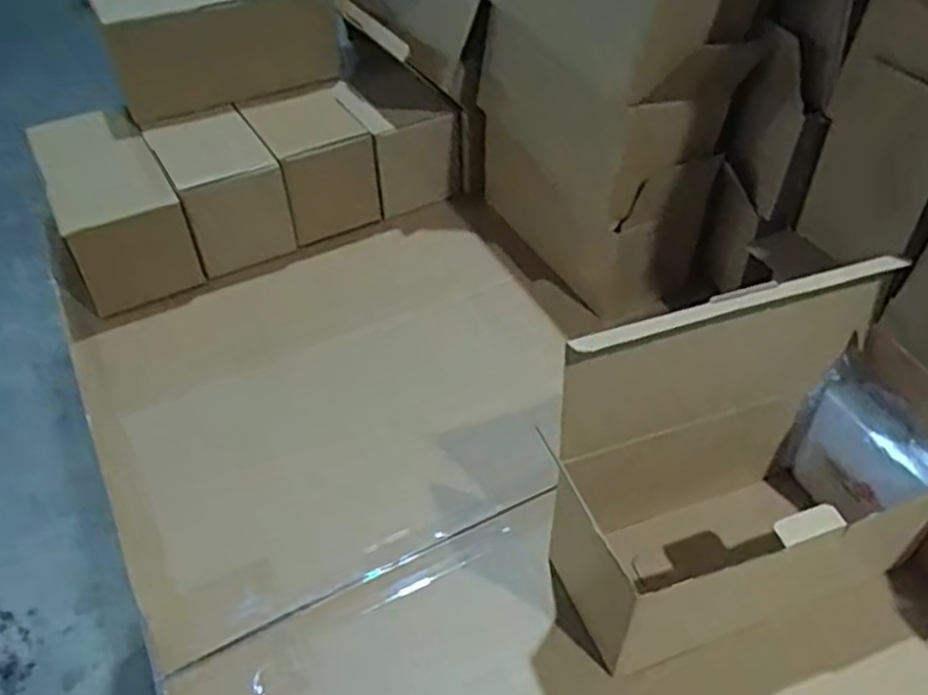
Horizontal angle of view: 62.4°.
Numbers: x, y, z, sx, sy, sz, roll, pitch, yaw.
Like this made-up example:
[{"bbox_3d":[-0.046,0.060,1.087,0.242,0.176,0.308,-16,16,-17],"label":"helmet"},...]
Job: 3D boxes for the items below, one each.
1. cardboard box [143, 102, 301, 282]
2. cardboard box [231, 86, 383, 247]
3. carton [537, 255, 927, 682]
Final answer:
[{"bbox_3d":[-0.235,-0.155,0.737,0.089,0.098,0.131,-23,47,-20],"label":"cardboard box"},{"bbox_3d":[-0.154,-0.189,0.778,0.096,0.092,0.131,-21,46,-18],"label":"cardboard box"},{"bbox_3d":[0.166,0.070,0.443,0.209,0.189,0.097,-15,45,-13],"label":"carton"}]

